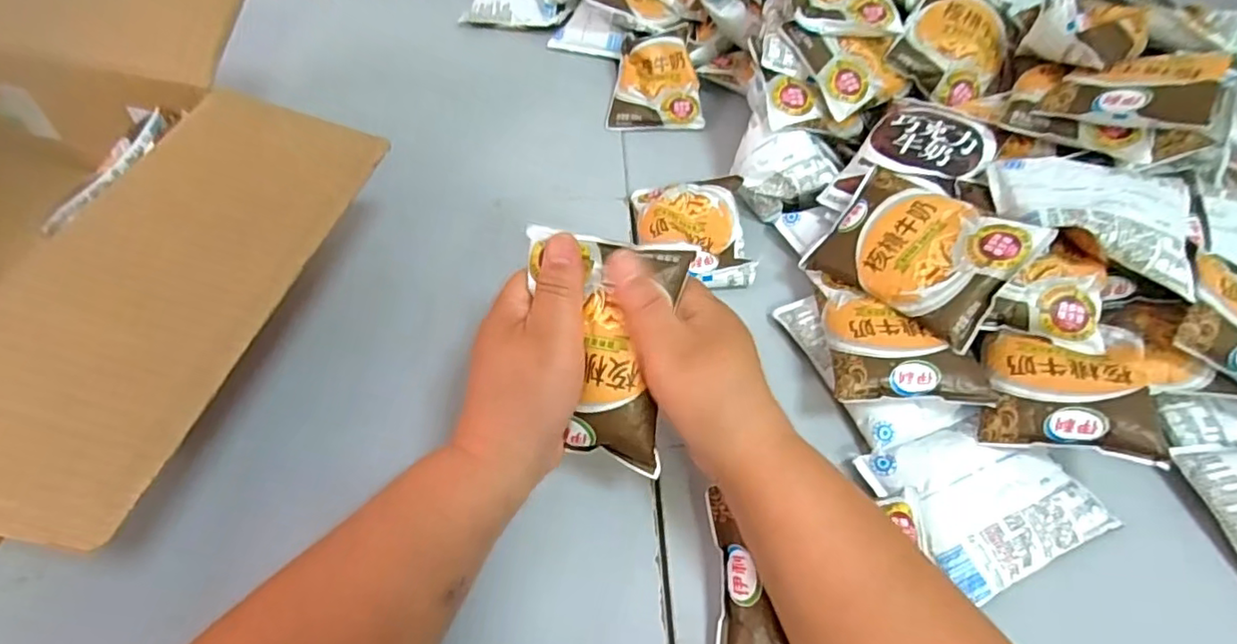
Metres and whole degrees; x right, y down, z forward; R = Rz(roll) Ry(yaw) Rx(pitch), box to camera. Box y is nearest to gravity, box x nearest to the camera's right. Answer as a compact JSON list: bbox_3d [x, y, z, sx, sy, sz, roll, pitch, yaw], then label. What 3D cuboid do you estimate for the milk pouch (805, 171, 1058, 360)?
[{"bbox_3d":[0.209,-0.052,0.423,0.124,0.019,0.097,37,86,35],"label":"milk pouch"}]

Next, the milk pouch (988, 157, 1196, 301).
[{"bbox_3d":[0.325,-0.075,0.415,0.126,0.031,0.088,20,55,13],"label":"milk pouch"}]

